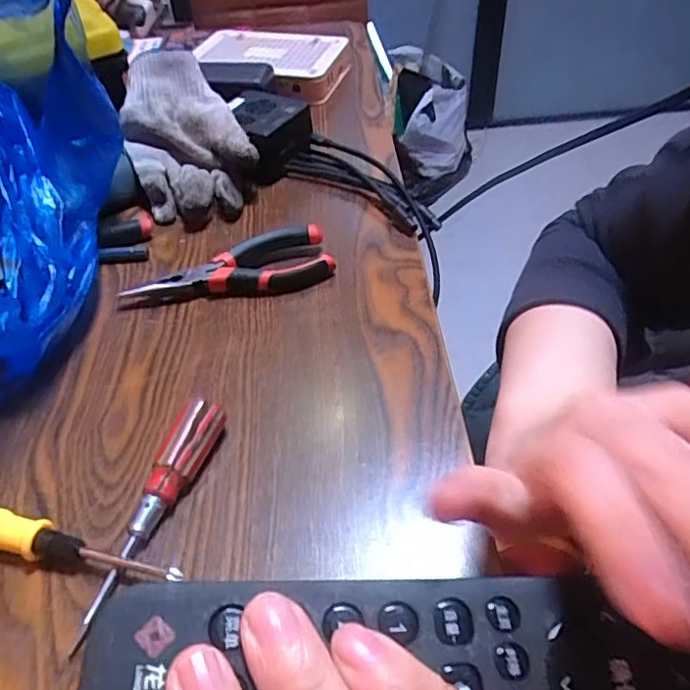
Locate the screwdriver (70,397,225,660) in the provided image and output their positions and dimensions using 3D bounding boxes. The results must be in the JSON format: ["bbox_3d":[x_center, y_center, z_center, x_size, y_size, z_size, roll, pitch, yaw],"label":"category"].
[{"bbox_3d":[-0.105,0.087,0.313,0.020,0.026,0.134,15,49,18],"label":"screwdriver"}]

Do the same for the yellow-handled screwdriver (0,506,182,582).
[{"bbox_3d":[-0.158,0.103,0.306,0.154,0.019,0.020,9,48,12],"label":"yellow-handled screwdriver"}]

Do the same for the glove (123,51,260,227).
[{"bbox_3d":[-0.143,-0.185,0.525,0.098,0.089,0.146,-22,49,-16],"label":"glove"}]

